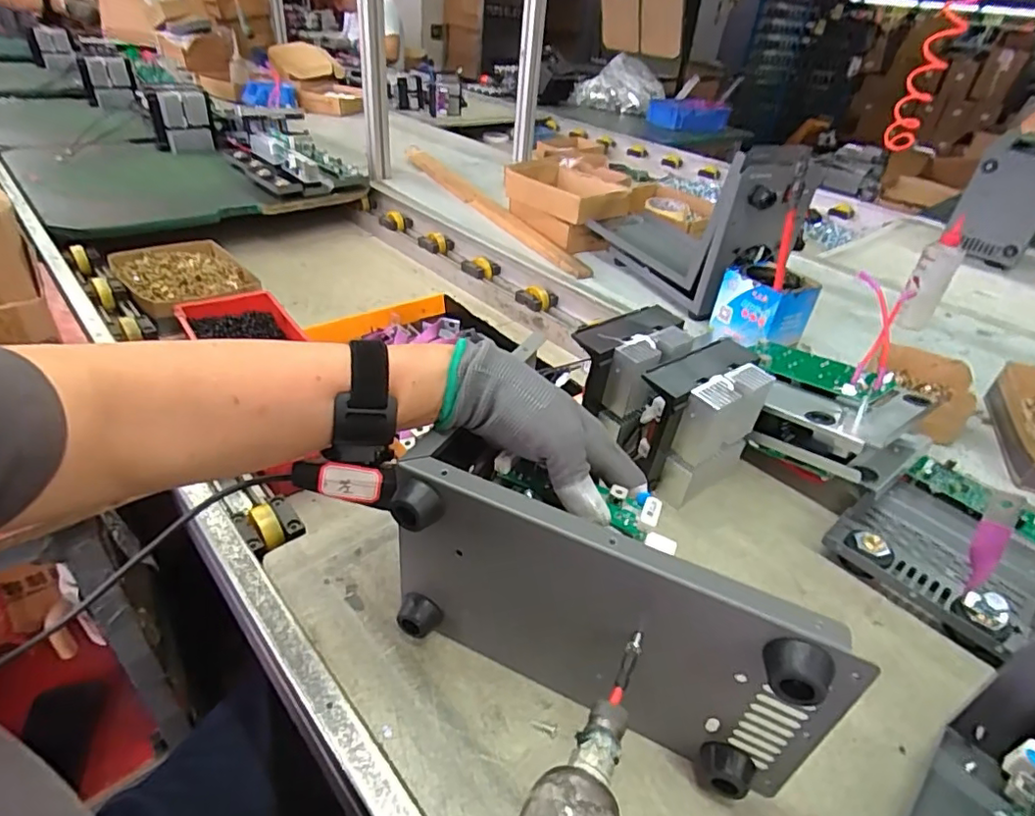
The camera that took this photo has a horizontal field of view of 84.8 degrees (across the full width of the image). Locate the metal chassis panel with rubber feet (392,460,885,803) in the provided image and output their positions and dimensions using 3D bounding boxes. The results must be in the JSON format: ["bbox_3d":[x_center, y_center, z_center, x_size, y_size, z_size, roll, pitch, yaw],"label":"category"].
[{"bbox_3d":[0.041,0.133,0.338,0.259,0.143,0.030,21,38,17],"label":"metal chassis panel with rubber feet"}]

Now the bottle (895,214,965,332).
[{"bbox_3d":[0.648,-0.199,0.895,0.057,0.160,0.047,31,43,30],"label":"bottle"}]

